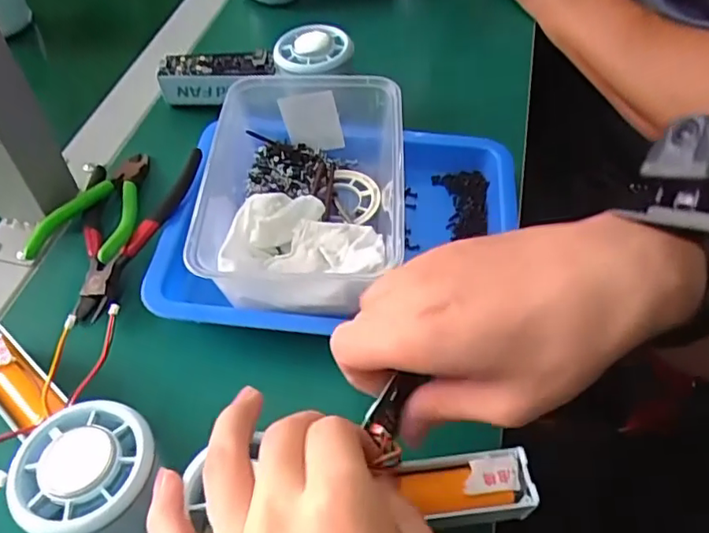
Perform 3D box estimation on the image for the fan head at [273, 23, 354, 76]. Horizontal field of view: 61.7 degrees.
[{"bbox_3d":[-0.031,-0.160,0.442,0.052,0.016,0.062,-35,59,-24],"label":"fan head"}]

